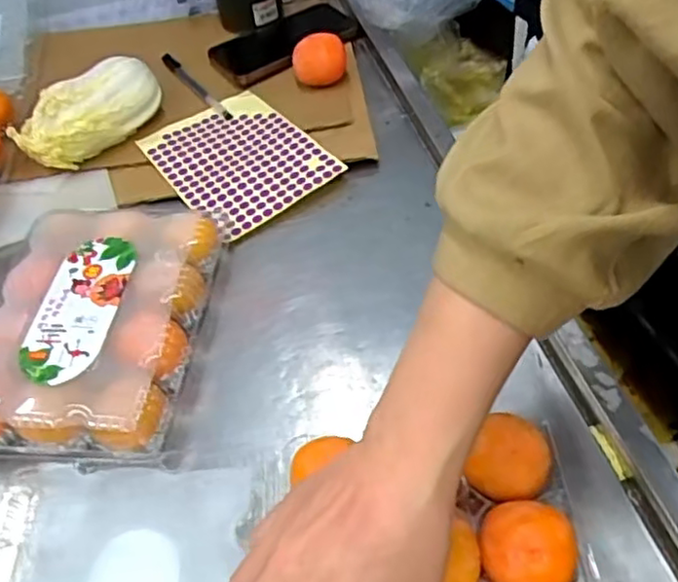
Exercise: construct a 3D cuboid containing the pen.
[{"bbox_3d":[-0.155,-0.223,0.722,0.013,0.008,0.140,-34,55,-20],"label":"pen"}]

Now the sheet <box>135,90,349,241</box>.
[{"bbox_3d":[-0.098,-0.131,0.641,0.130,0.010,0.179,-33,55,-19],"label":"sheet"}]

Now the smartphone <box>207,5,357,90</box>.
[{"bbox_3d":[-0.062,-0.281,0.750,0.163,0.018,0.086,-29,54,-17],"label":"smartphone"}]

